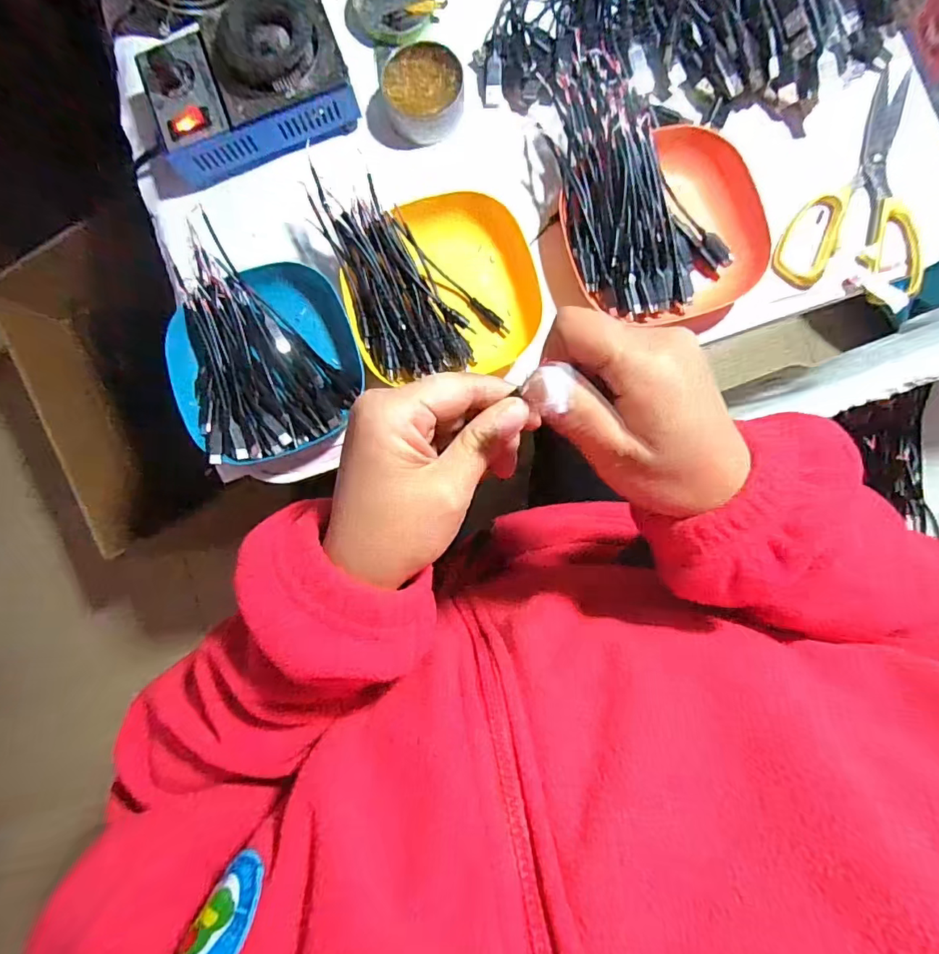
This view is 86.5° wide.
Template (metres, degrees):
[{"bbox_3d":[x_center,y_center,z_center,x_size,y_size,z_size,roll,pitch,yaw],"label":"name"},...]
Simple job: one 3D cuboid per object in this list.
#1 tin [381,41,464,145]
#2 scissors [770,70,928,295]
[{"bbox_3d":[-0.036,-0.301,0.393,0.060,0.021,0.065,4,88,4],"label":"tin"},{"bbox_3d":[0.295,-0.222,0.374,0.097,0.014,0.170,13,88,4],"label":"scissors"}]

